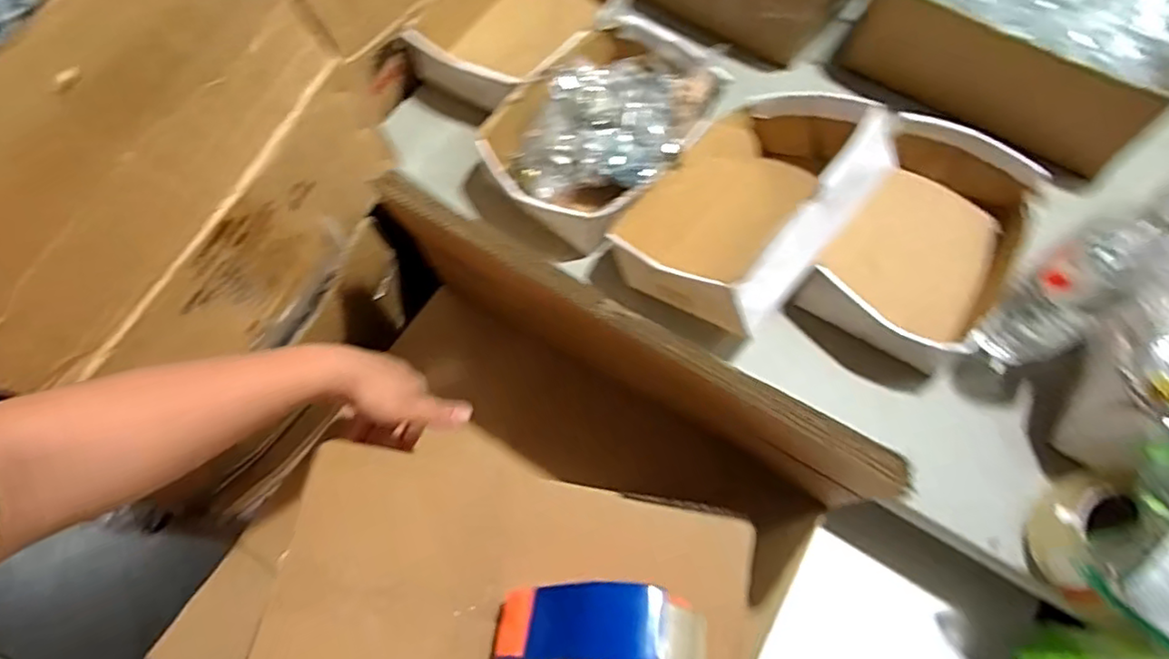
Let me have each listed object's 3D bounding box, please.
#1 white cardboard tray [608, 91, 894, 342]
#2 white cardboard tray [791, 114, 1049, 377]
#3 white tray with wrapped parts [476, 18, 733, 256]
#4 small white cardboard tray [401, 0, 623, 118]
[{"bbox_3d":[0.160,-0.133,0.606,0.186,0.149,0.253,41,73,18],"label":"white cardboard tray"},{"bbox_3d":[0.346,-0.083,0.630,0.167,0.089,0.253,30,70,14],"label":"white cardboard tray"},{"bbox_3d":[0.023,-0.216,0.686,0.267,0.082,0.195,-39,70,-14],"label":"white tray with wrapped parts"},{"bbox_3d":[-0.068,-0.372,0.757,0.193,0.077,0.271,30,70,14],"label":"small white cardboard tray"}]

